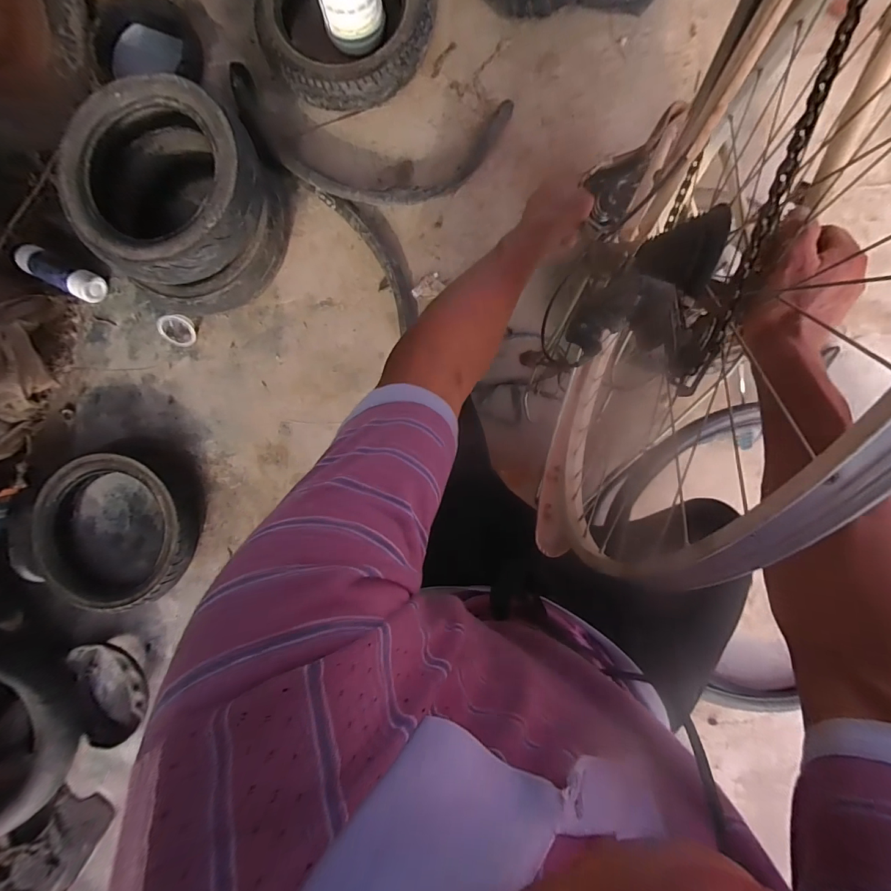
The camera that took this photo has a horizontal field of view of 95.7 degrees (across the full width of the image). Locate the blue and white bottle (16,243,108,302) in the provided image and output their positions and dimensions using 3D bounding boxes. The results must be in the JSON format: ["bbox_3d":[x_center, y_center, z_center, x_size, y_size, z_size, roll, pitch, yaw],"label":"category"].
[{"bbox_3d":[-0.838,-0.373,0.880,0.144,0.054,0.067,27,93,-6],"label":"blue and white bottle"}]

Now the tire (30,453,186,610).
[{"bbox_3d":[-0.742,0.196,0.881,0.303,0.093,0.358,-4,88,9],"label":"tire"}]

